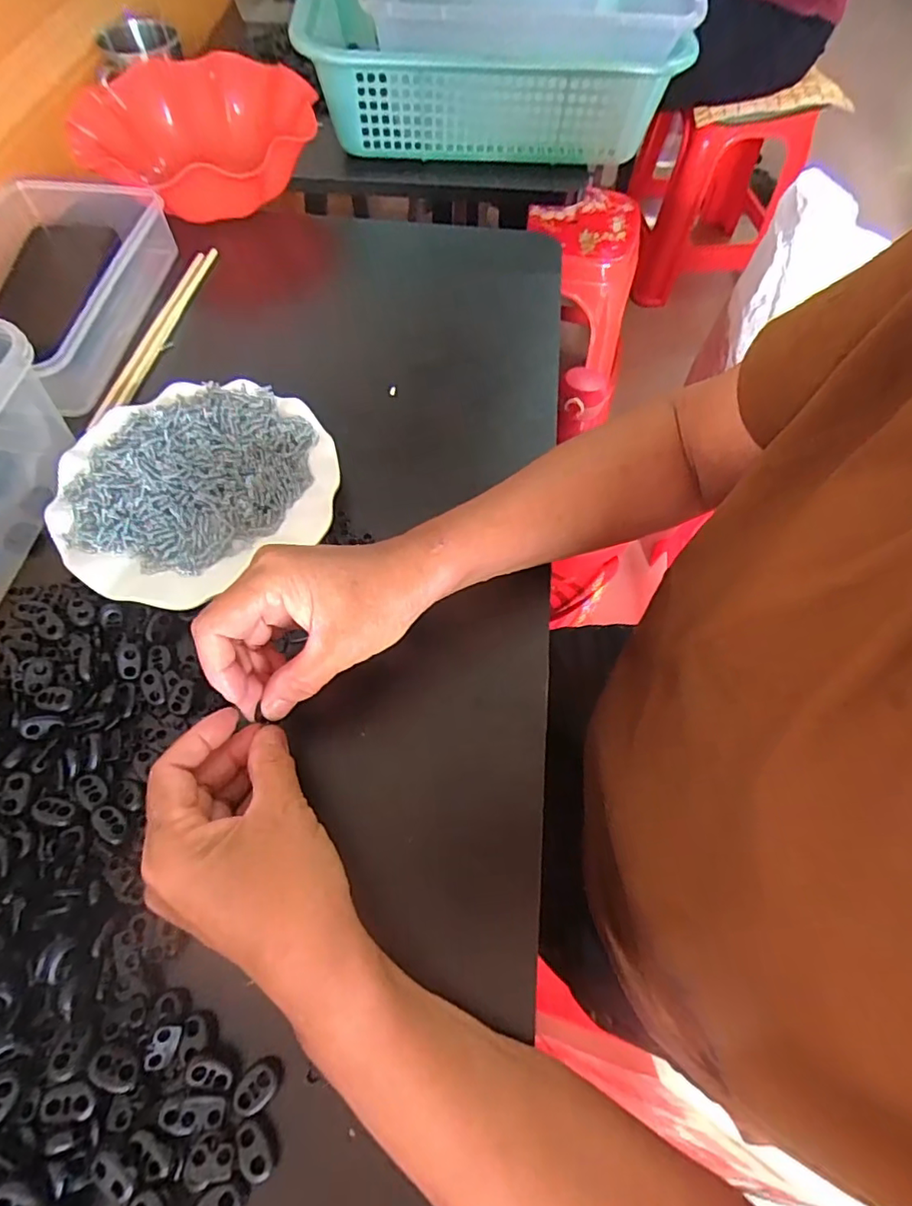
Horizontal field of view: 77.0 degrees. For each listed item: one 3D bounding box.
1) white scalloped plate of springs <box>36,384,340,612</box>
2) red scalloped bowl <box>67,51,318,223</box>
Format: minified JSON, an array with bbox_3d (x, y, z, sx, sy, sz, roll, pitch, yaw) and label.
[{"bbox_3d":[-0.177,-0.082,0.398,0.178,0.030,0.169,0,62,-1],"label":"white scalloped plate of springs"},{"bbox_3d":[-0.253,-0.458,0.570,0.227,0.068,0.223,0,62,-1],"label":"red scalloped bowl"}]

